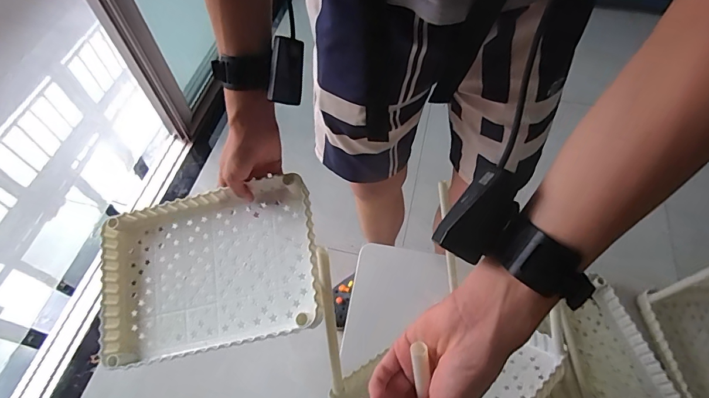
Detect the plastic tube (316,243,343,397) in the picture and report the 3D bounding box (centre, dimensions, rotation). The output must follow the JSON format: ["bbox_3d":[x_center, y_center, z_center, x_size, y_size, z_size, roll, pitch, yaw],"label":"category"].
[{"bbox_3d":[-0.029,0.157,0.495,0.014,0.219,0.014,-4,24,0],"label":"plastic tube"}]

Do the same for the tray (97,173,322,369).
[{"bbox_3d":[-0.189,0.089,0.523,0.289,0.041,0.199,-14,69,7],"label":"tray"}]

